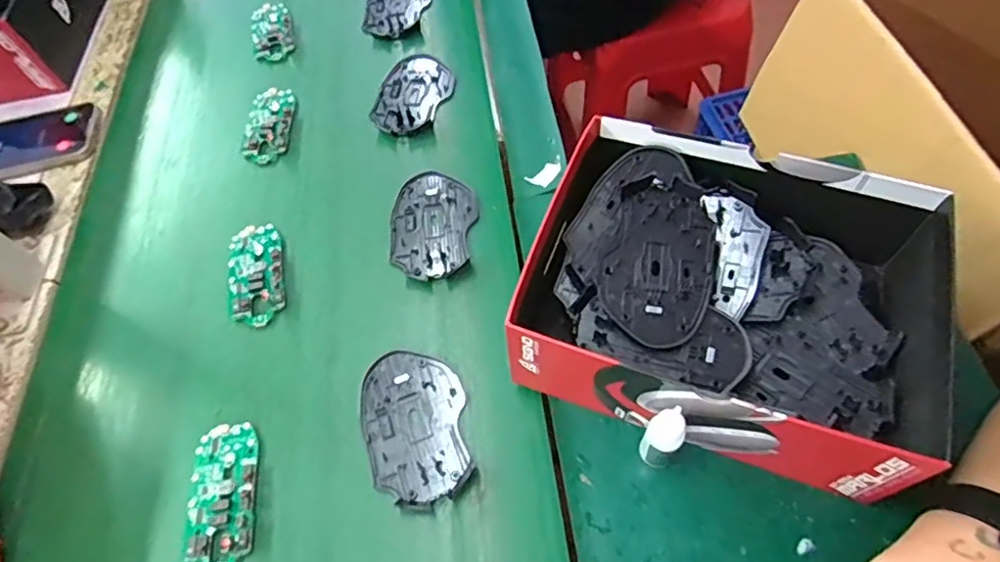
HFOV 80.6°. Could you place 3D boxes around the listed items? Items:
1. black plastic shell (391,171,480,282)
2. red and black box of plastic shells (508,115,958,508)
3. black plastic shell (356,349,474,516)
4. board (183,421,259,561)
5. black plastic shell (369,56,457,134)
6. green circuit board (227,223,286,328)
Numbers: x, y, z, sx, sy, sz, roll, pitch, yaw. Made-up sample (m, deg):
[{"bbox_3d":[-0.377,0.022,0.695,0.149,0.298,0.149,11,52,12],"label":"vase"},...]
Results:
[{"bbox_3d":[-0.059,-0.050,0.511,0.072,0.004,0.111,2,59,8],"label":"black plastic shell"},{"bbox_3d":[0.147,0.014,0.402,0.255,0.096,0.207,13,61,14],"label":"red and black box of plastic shells"},{"bbox_3d":[-0.061,0.102,0.418,0.074,0.008,0.112,-10,58,0],"label":"black plastic shell"},{"bbox_3d":[-0.189,0.147,0.404,0.044,0.011,0.098,-13,58,-2],"label":"board"},{"bbox_3d":[-0.088,-0.191,0.599,0.075,0.009,0.105,8,60,11],"label":"black plastic shell"},{"bbox_3d":[-0.206,-0.007,0.496,0.046,0.009,0.098,-14,58,-3],"label":"green circuit board"}]

